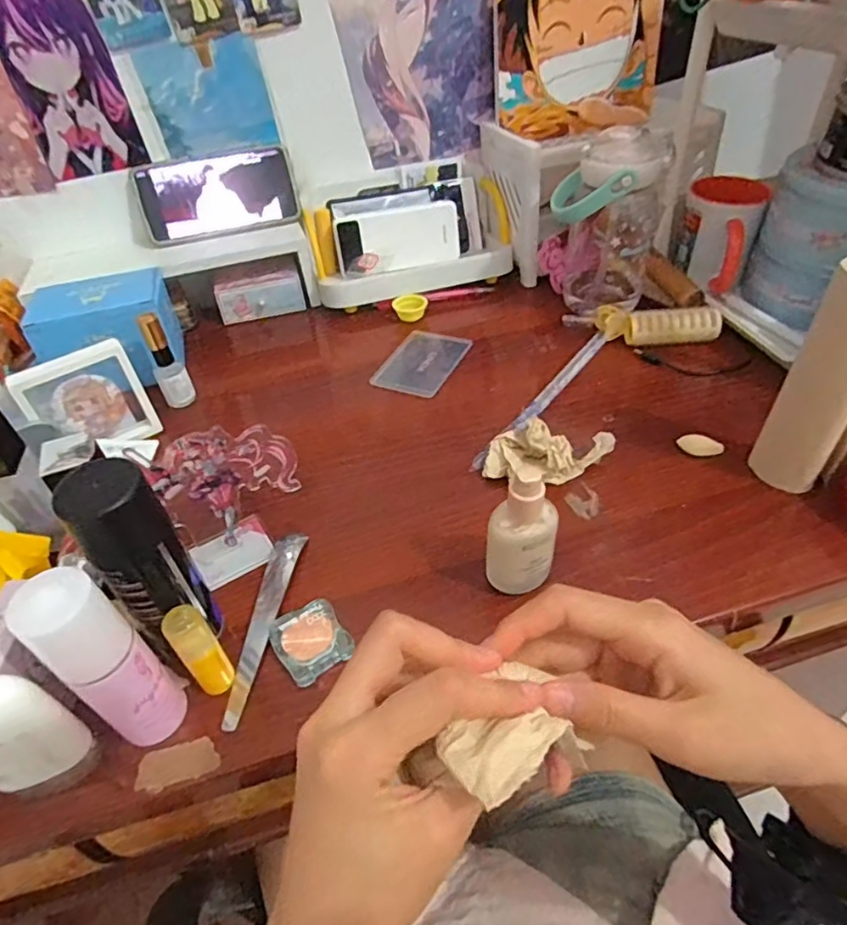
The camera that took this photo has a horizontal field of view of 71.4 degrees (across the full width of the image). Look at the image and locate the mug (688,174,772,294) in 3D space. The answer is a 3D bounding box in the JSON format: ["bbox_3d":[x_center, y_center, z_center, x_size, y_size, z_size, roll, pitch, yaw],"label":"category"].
[{"bbox_3d":[0.315,-0.245,0.629,0.075,0.095,0.084,16,47,21],"label":"mug"}]

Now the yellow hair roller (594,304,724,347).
[{"bbox_3d":[0.231,-0.136,0.582,0.114,0.030,0.038,8,45,14],"label":"yellow hair roller"}]

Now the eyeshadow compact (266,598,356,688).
[{"bbox_3d":[-0.072,0.111,0.375,0.043,0.007,0.050,-28,48,-22],"label":"eyeshadow compact"}]

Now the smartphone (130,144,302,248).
[{"bbox_3d":[-0.225,-0.296,0.655,0.166,0.081,0.014,-15,23,-8],"label":"smartphone"}]

